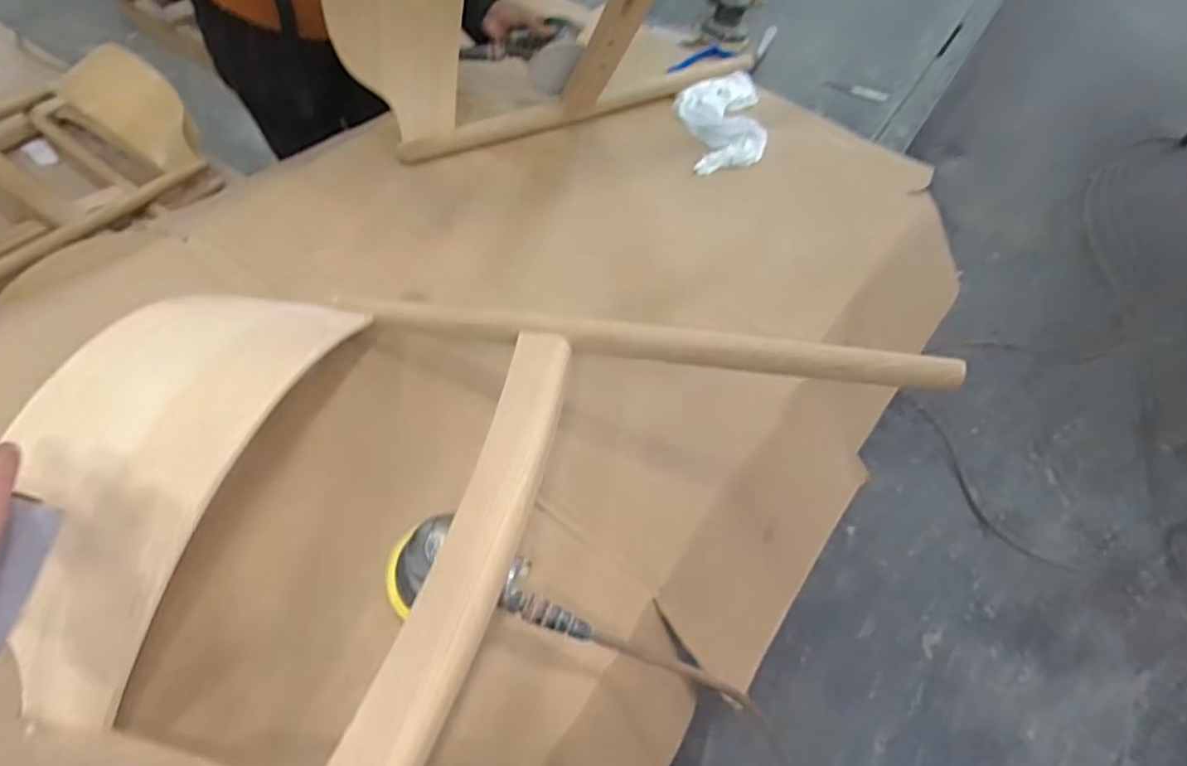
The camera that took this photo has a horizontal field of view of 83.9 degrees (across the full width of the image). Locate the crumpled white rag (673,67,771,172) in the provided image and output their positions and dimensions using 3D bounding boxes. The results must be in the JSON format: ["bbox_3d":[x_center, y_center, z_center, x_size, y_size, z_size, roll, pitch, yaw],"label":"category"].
[{"bbox_3d":[0.227,-0.465,1.163,0.150,0.024,0.260,4,56,-8],"label":"crumpled white rag"}]

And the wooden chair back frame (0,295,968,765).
[{"bbox_3d":[-0.116,0.109,0.565,0.714,0.129,0.488,16,55,7],"label":"wooden chair back frame"}]

